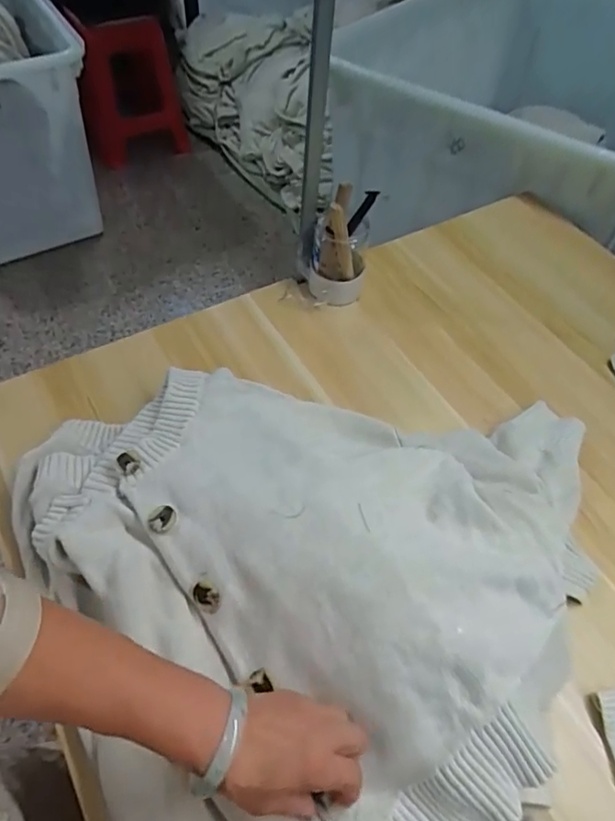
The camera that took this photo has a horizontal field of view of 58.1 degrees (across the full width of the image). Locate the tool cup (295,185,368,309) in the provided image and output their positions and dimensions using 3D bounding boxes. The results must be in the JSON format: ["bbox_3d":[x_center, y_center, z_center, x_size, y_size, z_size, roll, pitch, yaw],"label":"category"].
[{"bbox_3d":[0.040,-0.227,0.800,0.095,0.171,0.074,-1,54,-4],"label":"tool cup"}]

